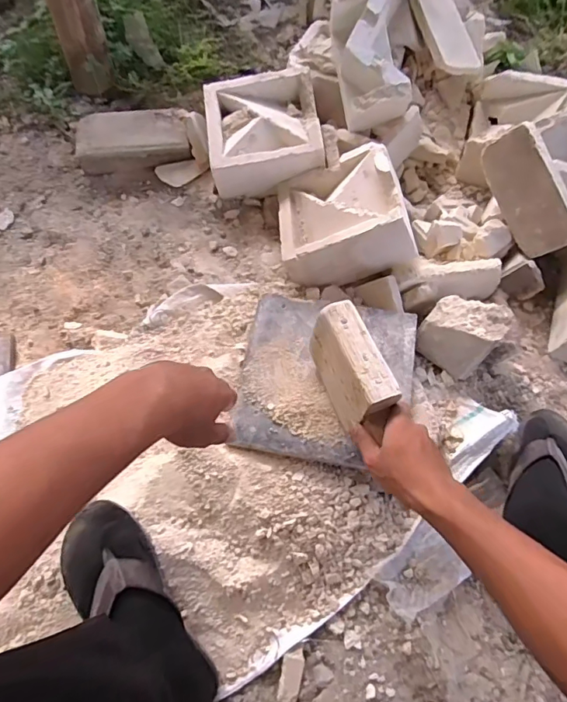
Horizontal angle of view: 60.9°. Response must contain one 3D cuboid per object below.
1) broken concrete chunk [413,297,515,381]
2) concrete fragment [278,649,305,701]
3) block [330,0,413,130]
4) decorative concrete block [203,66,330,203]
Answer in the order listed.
[{"bbox_3d":[0.274,-0.026,0.755,0.103,0.099,0.099,34,70,12],"label":"broken concrete chunk"},{"bbox_3d":[0.009,0.400,0.589,0.025,0.015,0.062,9,66,2],"label":"concrete fragment"},{"bbox_3d":[0.152,-0.512,0.853,0.102,0.110,0.211,-14,90,-8],"label":"block"},{"bbox_3d":[-0.038,-0.403,0.885,0.198,0.084,0.201,-7,67,-5],"label":"decorative concrete block"}]

